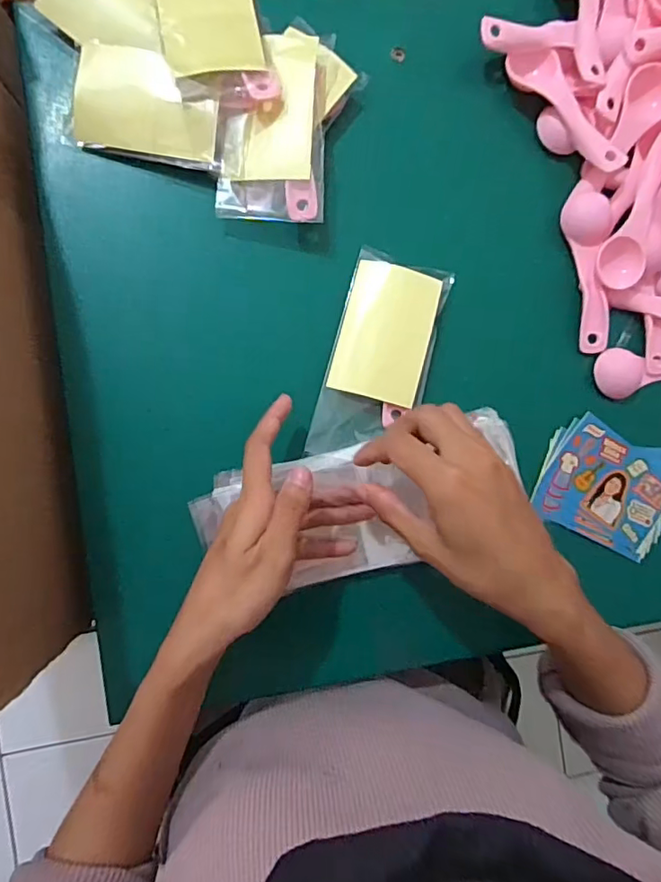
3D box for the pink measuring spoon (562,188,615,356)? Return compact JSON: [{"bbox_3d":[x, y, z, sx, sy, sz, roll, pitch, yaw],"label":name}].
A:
[{"bbox_3d":[0.187,-0.122,0.387,0.030,0.013,0.113,-2,91,-7],"label":"pink measuring spoon"}]

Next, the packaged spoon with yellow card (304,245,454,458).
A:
[{"bbox_3d":[0.034,-0.055,0.366,0.064,0.015,0.141,16,89,-7],"label":"packaged spoon with yellow card"}]

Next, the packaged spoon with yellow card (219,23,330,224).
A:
[{"bbox_3d":[-0.037,-0.205,0.352,0.067,0.022,0.115,3,90,-7],"label":"packaged spoon with yellow card"}]

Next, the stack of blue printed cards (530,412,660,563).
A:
[{"bbox_3d":[0.208,0.034,0.391,0.110,0.009,0.083,23,88,-7],"label":"stack of blue printed cards"}]

